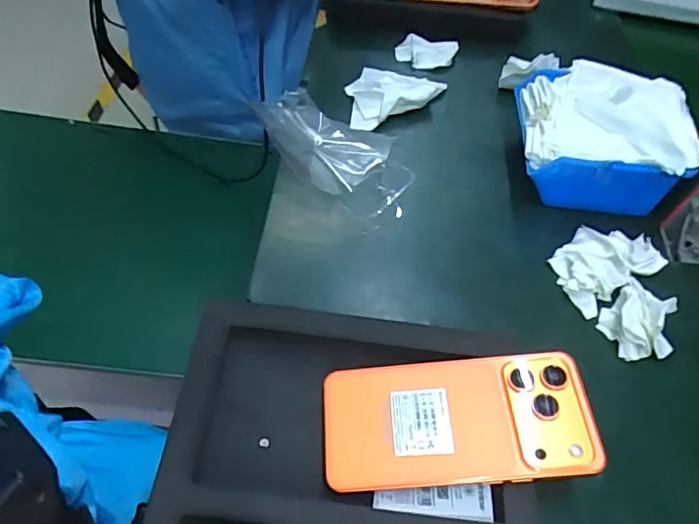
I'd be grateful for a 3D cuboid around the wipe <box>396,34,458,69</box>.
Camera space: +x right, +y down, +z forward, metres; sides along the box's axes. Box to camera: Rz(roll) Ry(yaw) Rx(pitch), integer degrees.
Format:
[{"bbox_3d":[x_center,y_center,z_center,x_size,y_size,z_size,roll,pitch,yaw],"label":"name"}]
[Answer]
[{"bbox_3d":[0.091,-0.240,0.586,0.070,0.029,0.032,-2,56,-4],"label":"wipe"}]

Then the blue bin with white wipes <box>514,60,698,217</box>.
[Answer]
[{"bbox_3d":[0.225,-0.112,0.472,0.140,0.079,0.118,11,56,-1],"label":"blue bin with white wipes"}]

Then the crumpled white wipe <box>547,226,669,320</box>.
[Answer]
[{"bbox_3d":[0.212,-0.003,0.428,0.087,0.022,0.060,-27,61,-20],"label":"crumpled white wipe"}]

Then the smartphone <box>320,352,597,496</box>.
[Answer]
[{"bbox_3d":[0.066,0.098,0.321,0.162,0.006,0.076,-6,55,5],"label":"smartphone"}]

